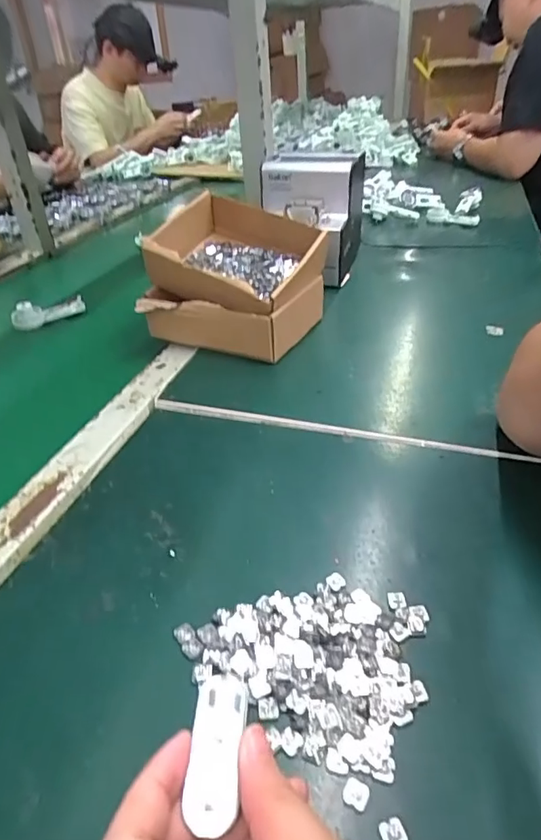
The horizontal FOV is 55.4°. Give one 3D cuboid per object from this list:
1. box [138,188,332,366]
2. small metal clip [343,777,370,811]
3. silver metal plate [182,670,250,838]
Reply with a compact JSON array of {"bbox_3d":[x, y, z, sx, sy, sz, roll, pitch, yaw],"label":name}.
[{"bbox_3d":[-0.033,-0.174,0.617,0.173,0.138,0.202,11,37,19],"label":"box"},{"bbox_3d":[0.038,0.166,0.230,0.011,0.004,0.011,15,39,24],"label":"small metal clip"},{"bbox_3d":[-0.019,0.117,0.185,0.019,0.004,0.050,0,37,4],"label":"silver metal plate"}]

